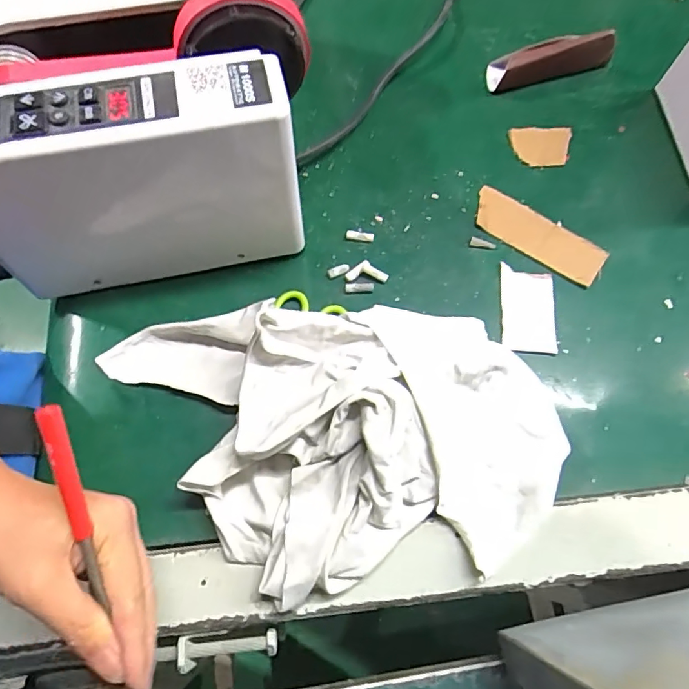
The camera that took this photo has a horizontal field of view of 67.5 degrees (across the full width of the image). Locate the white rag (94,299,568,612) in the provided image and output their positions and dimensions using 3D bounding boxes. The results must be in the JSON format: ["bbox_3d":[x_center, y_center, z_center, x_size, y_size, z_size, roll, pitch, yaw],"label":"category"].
[{"bbox_3d":[-0.006,0.056,0.337,0.301,0.058,0.196,-9,67,-4],"label":"white rag"}]

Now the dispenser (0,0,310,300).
[{"bbox_3d":[-0.138,-0.141,0.364,0.231,0.159,0.127,-12,68,-6],"label":"dispenser"}]

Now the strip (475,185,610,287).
[{"bbox_3d":[0.159,-0.091,0.429,0.113,0.005,0.041,33,72,13],"label":"strip"}]

